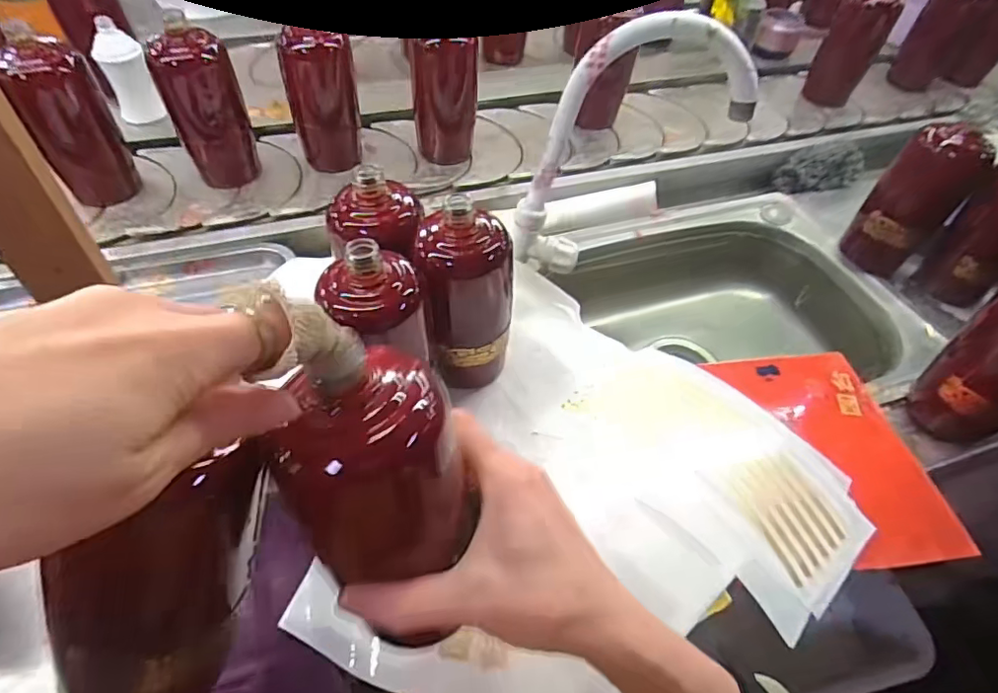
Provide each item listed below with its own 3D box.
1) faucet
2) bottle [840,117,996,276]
[{"bbox_3d":[0.125,-0.182,0.553,0.199,0.265,0.051,-8,54,-10],"label":"faucet"},{"bbox_3d":[0.478,-0.164,0.642,0.081,0.174,0.066,35,58,20],"label":"bottle"}]

